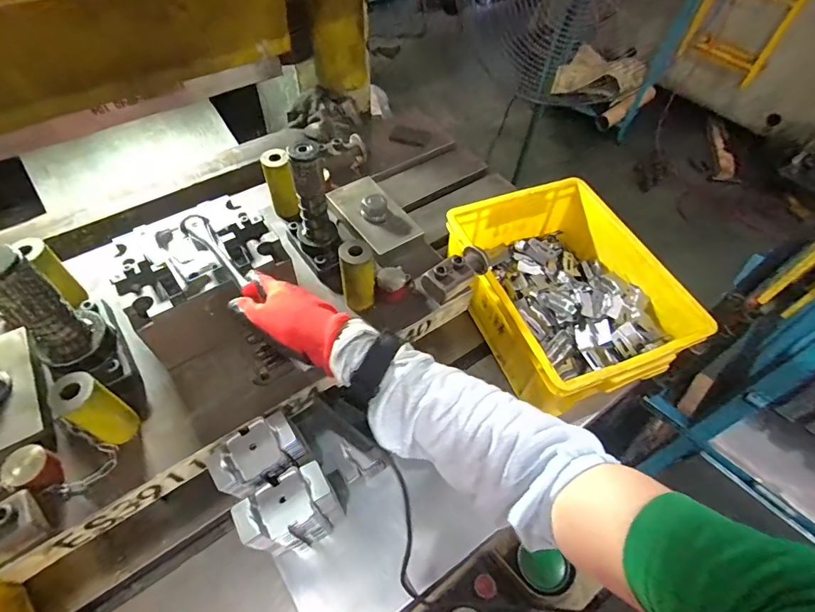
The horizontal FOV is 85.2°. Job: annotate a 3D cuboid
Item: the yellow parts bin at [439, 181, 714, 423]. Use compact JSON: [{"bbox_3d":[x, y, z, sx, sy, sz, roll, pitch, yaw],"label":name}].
[{"bbox_3d":[0.238,-0.025,0.698,0.258,0.117,0.339,-19,57,-15],"label":"yellow parts bin"}]

